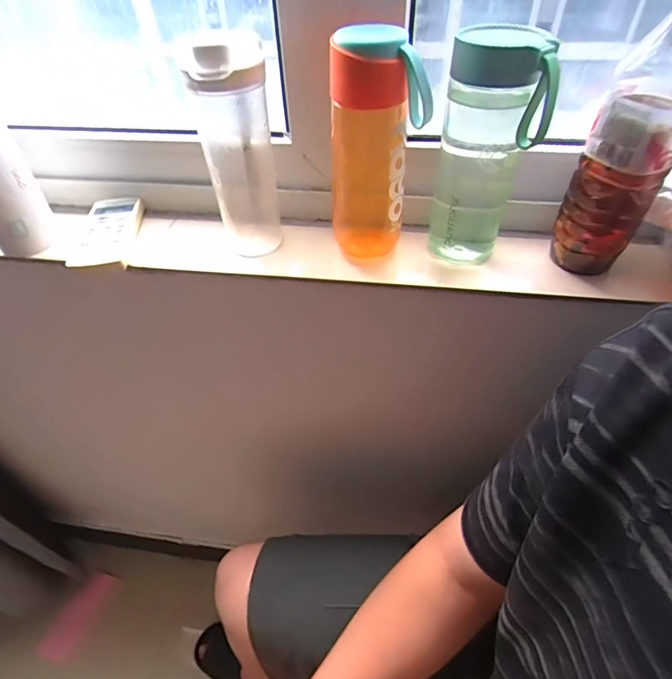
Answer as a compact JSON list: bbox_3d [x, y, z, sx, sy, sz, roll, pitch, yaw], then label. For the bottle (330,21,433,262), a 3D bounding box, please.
[{"bbox_3d":[0.034,-0.170,0.402,0.072,0.194,0.077,-5,44,-3],"label":"bottle"}]

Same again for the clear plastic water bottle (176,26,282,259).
[{"bbox_3d":[-0.091,-0.177,0.419,0.063,0.198,0.080,-9,44,-6],"label":"clear plastic water bottle"}]

